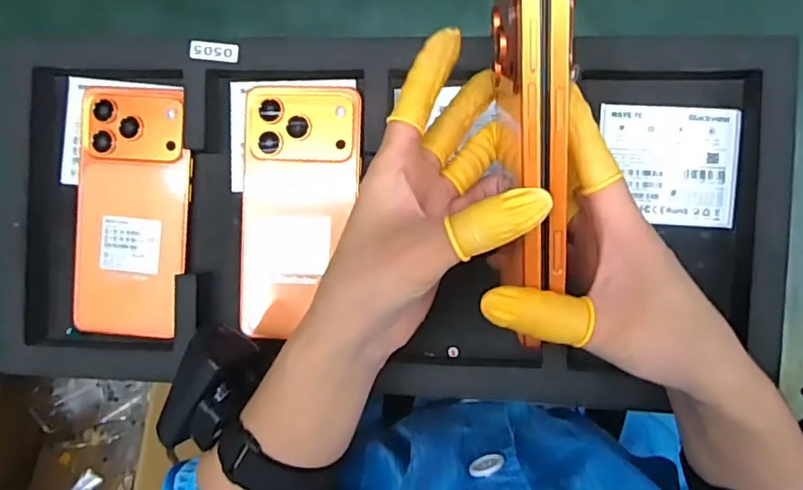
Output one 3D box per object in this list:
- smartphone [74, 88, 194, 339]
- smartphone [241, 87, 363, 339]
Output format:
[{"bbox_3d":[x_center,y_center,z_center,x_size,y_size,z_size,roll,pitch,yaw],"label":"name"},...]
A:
[{"bbox_3d":[-0.173,-0.020,0.361,0.072,0.008,0.156,3,91,5],"label":"smartphone"},{"bbox_3d":[-0.065,-0.021,0.361,0.074,0.012,0.155,2,91,5],"label":"smartphone"}]

